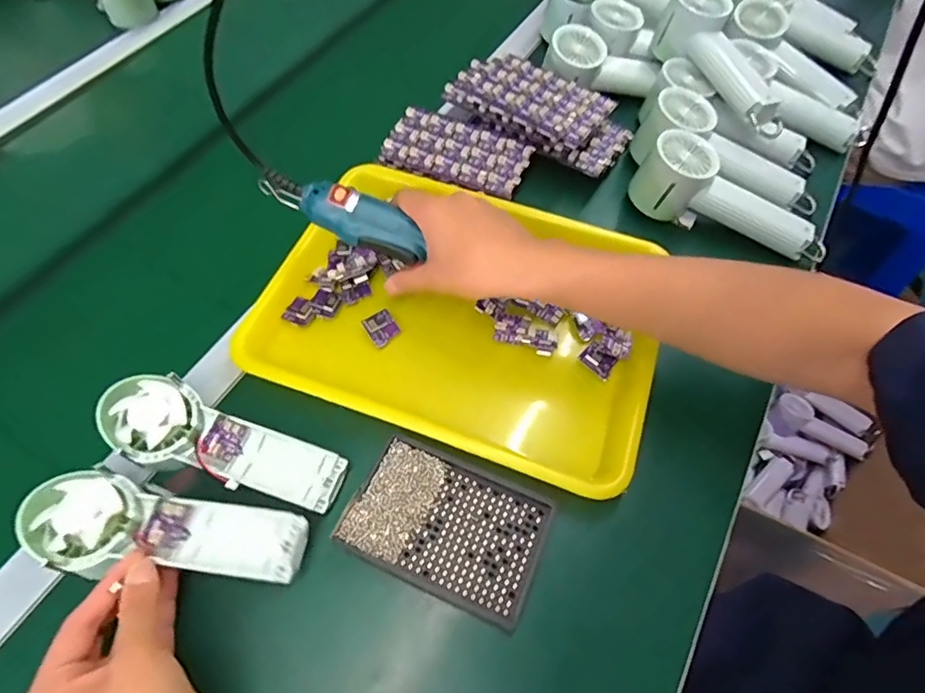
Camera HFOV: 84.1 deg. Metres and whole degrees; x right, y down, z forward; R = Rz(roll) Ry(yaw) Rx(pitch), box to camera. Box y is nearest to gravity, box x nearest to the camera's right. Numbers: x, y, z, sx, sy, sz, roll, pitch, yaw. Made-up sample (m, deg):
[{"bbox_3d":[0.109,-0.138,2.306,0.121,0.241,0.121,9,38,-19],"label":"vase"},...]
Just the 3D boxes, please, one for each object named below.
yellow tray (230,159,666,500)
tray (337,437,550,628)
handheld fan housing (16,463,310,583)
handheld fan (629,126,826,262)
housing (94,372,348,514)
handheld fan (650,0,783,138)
[{"bbox_3d":[0.000,-0.033,0.467,0.339,0.051,0.255,19,62,10],"label":"yellow tray"},{"bbox_3d":[-0.010,0.128,0.370,0.134,0.017,0.089,23,63,12],"label":"tray"},{"bbox_3d":[-0.193,0.123,0.343,0.173,0.032,0.061,10,61,-4],"label":"handheld fan housing"},{"bbox_3d":[0.262,-0.140,0.510,0.189,0.057,0.062,29,64,-1],"label":"handheld fan"},{"bbox_3d":[-0.177,0.074,0.384,0.178,0.030,0.062,21,62,-3],"label":"housing"},{"bbox_3d":[0.275,-0.295,0.545,0.055,0.062,0.183,-24,77,-13],"label":"handheld fan"}]

